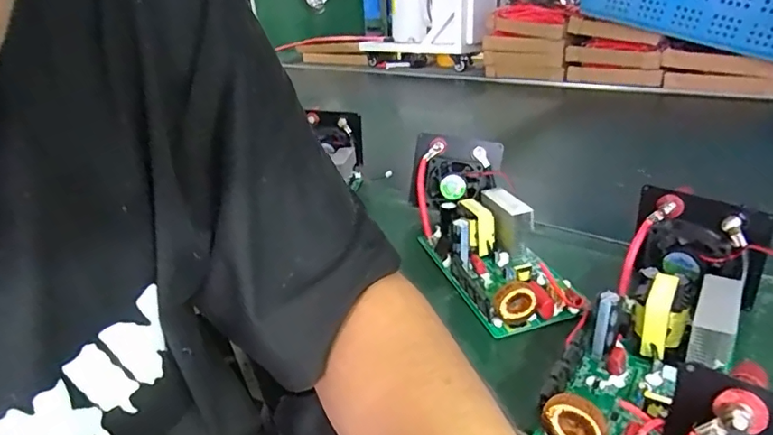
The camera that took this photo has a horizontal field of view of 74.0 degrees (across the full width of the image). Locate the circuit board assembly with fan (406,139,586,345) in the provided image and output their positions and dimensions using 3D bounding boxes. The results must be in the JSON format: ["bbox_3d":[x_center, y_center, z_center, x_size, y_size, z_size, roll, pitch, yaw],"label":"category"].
[{"bbox_3d":[0.099,0.011,0.519,0.102,0.078,0.261,-9,38,-9],"label":"circuit board assembly with fan"}]

